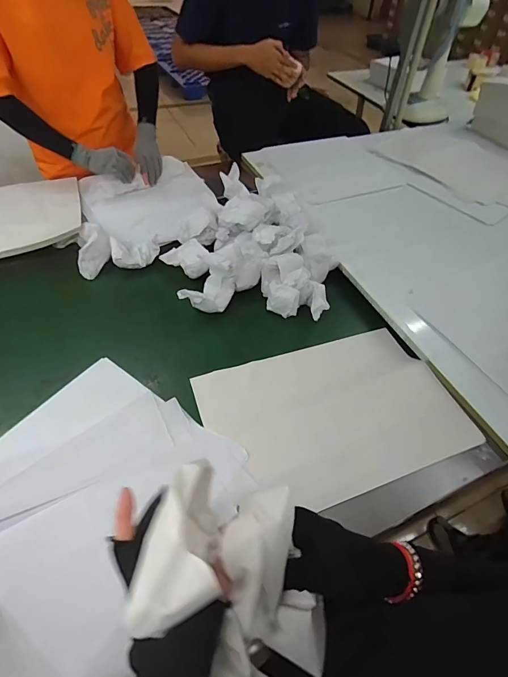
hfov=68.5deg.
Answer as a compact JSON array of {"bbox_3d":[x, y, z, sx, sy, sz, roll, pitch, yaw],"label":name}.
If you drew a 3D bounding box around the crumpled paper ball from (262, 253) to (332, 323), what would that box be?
[{"bbox_3d":[0.091,-0.115,0.862,0.150,0.111,0.128,5,50,1],"label":"crumpled paper ball"}]

